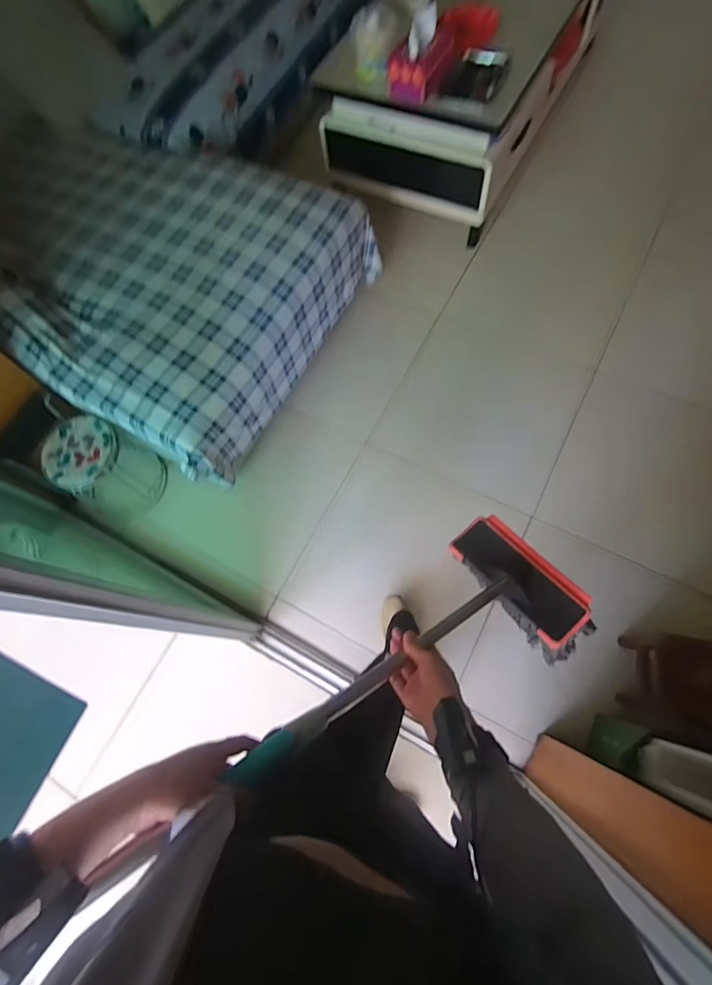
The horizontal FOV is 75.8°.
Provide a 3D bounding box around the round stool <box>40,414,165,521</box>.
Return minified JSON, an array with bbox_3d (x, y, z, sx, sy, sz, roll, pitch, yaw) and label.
[{"bbox_3d":[-0.785,-0.071,1.454,0.229,0.300,0.237,-2,69,5],"label":"round stool"}]

